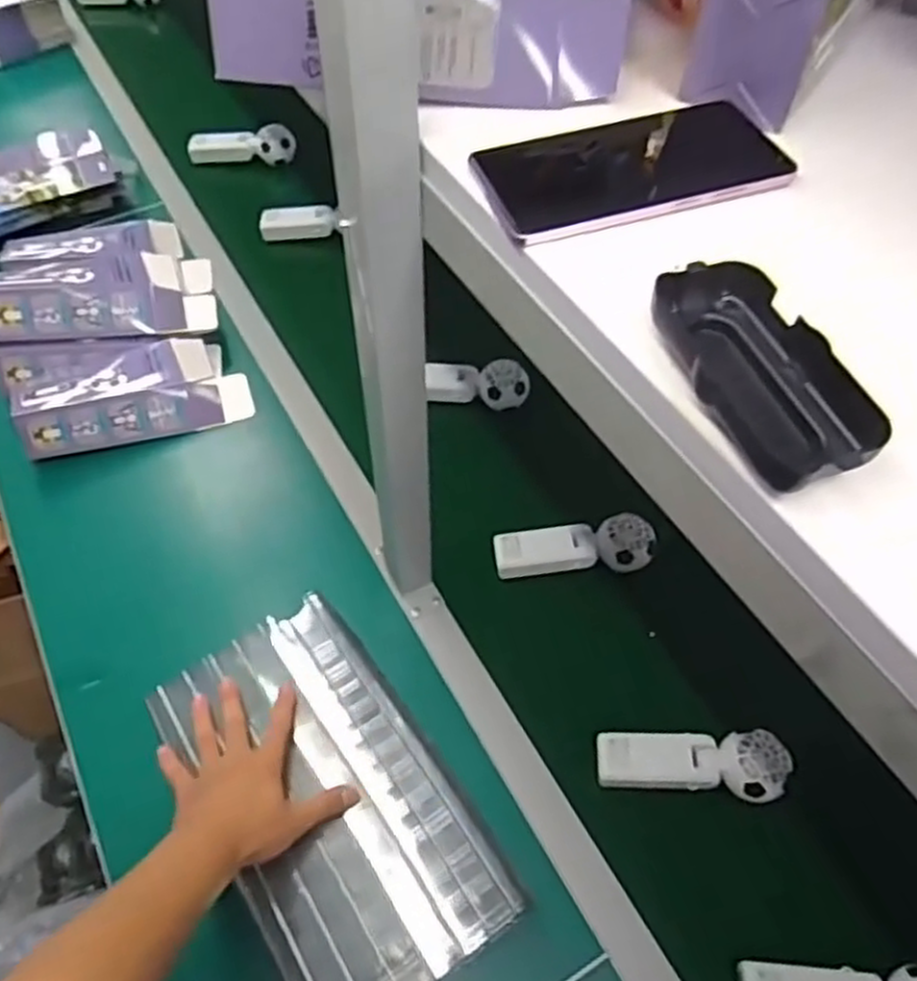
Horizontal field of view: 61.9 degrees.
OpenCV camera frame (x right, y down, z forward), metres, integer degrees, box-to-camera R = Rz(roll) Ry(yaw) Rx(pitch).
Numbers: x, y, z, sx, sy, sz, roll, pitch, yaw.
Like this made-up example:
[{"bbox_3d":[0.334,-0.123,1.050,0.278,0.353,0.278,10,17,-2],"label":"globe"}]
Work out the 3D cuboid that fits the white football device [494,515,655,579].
[{"bbox_3d":[0.128,0.066,0.847,0.171,0.030,0.058,-7,55,10],"label":"white football device"}]

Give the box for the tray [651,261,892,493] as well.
[{"bbox_3d":[0.123,-0.042,0.321,0.060,0.041,0.114,-13,57,-9],"label":"tray"}]

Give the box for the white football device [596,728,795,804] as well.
[{"bbox_3d":[0.218,0.254,0.714,0.169,0.042,0.059,3,56,2],"label":"white football device"}]

